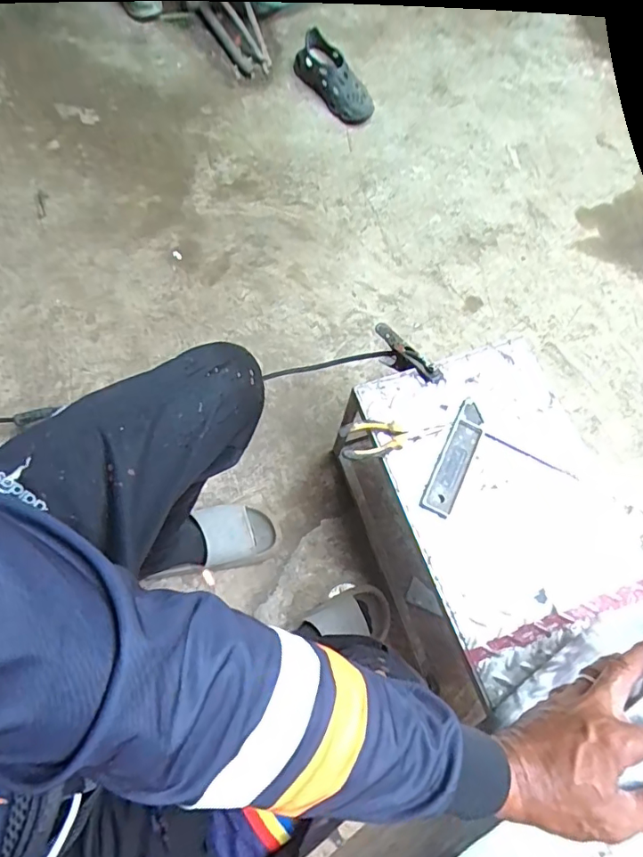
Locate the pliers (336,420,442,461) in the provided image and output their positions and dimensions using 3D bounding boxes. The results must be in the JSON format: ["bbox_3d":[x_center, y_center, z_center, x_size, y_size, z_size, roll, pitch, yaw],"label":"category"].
[{"bbox_3d":[0.098,0.006,0.713,0.145,0.019,0.055,-15,72,-10],"label":"pliers"}]

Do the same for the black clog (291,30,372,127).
[{"bbox_3d":[0.043,-0.992,1.420,0.114,0.091,0.269,-30,73,-14],"label":"black clog"}]

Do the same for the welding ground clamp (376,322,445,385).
[{"bbox_3d":[0.131,-0.114,0.802,0.052,0.043,0.153,-25,47,-12],"label":"welding ground clamp"}]

